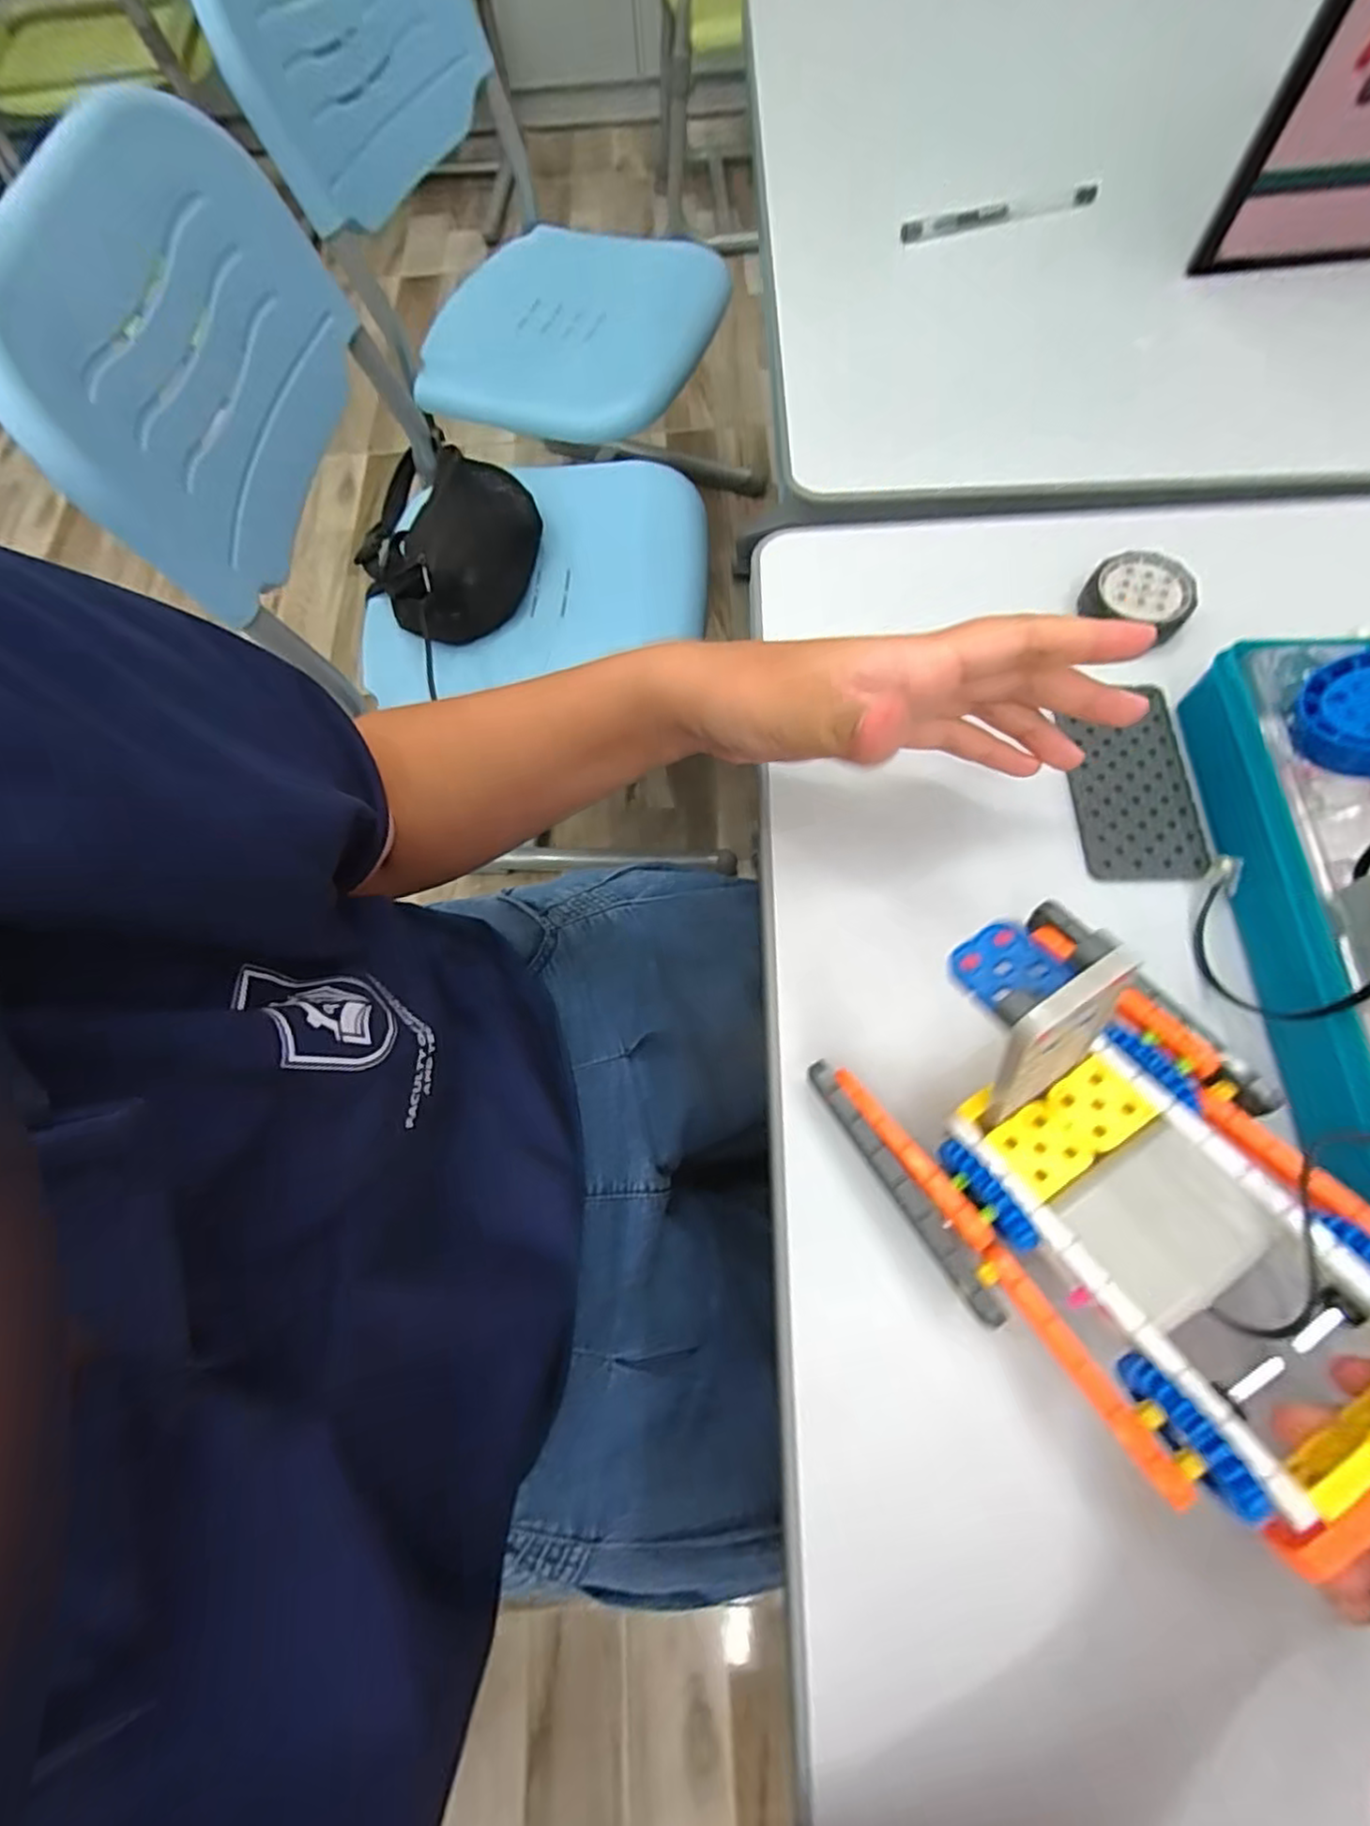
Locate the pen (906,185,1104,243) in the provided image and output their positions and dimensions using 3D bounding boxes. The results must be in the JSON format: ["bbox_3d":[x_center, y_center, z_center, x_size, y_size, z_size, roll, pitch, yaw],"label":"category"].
[{"bbox_3d":[0.207,-0.465,0.446,0.131,0.014,0.015,-13,69,-2],"label":"pen"}]

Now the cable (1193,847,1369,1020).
[{"bbox_3d":[0.236,0.001,0.250,0.054,0.066,0.068,-12,69,-2],"label":"cable"}]

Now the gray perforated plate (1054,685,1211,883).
[{"bbox_3d":[0.203,-0.058,0.304,0.050,0.008,0.092,-1,69,3],"label":"gray perforated plate"}]

